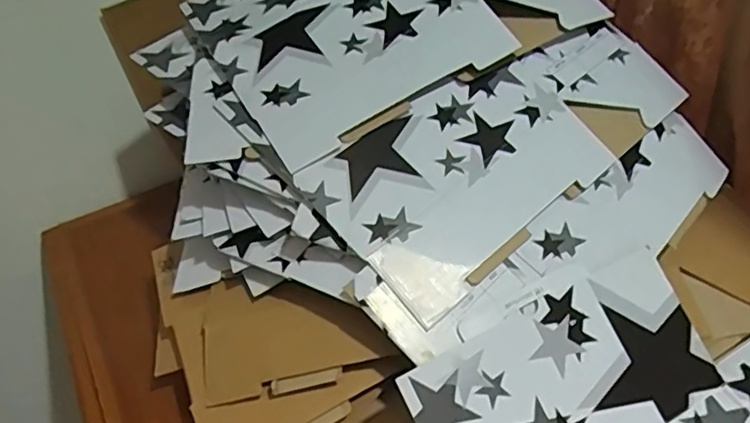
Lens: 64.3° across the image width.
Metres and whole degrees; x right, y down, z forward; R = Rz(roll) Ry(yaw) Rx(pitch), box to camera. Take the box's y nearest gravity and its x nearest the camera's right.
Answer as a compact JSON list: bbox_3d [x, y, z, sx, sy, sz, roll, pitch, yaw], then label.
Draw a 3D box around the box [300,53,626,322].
[{"bbox_3d":[0.089,-0.043,0.591,0.274,0.010,0.182,-38,76,-18],"label":"box"}]

